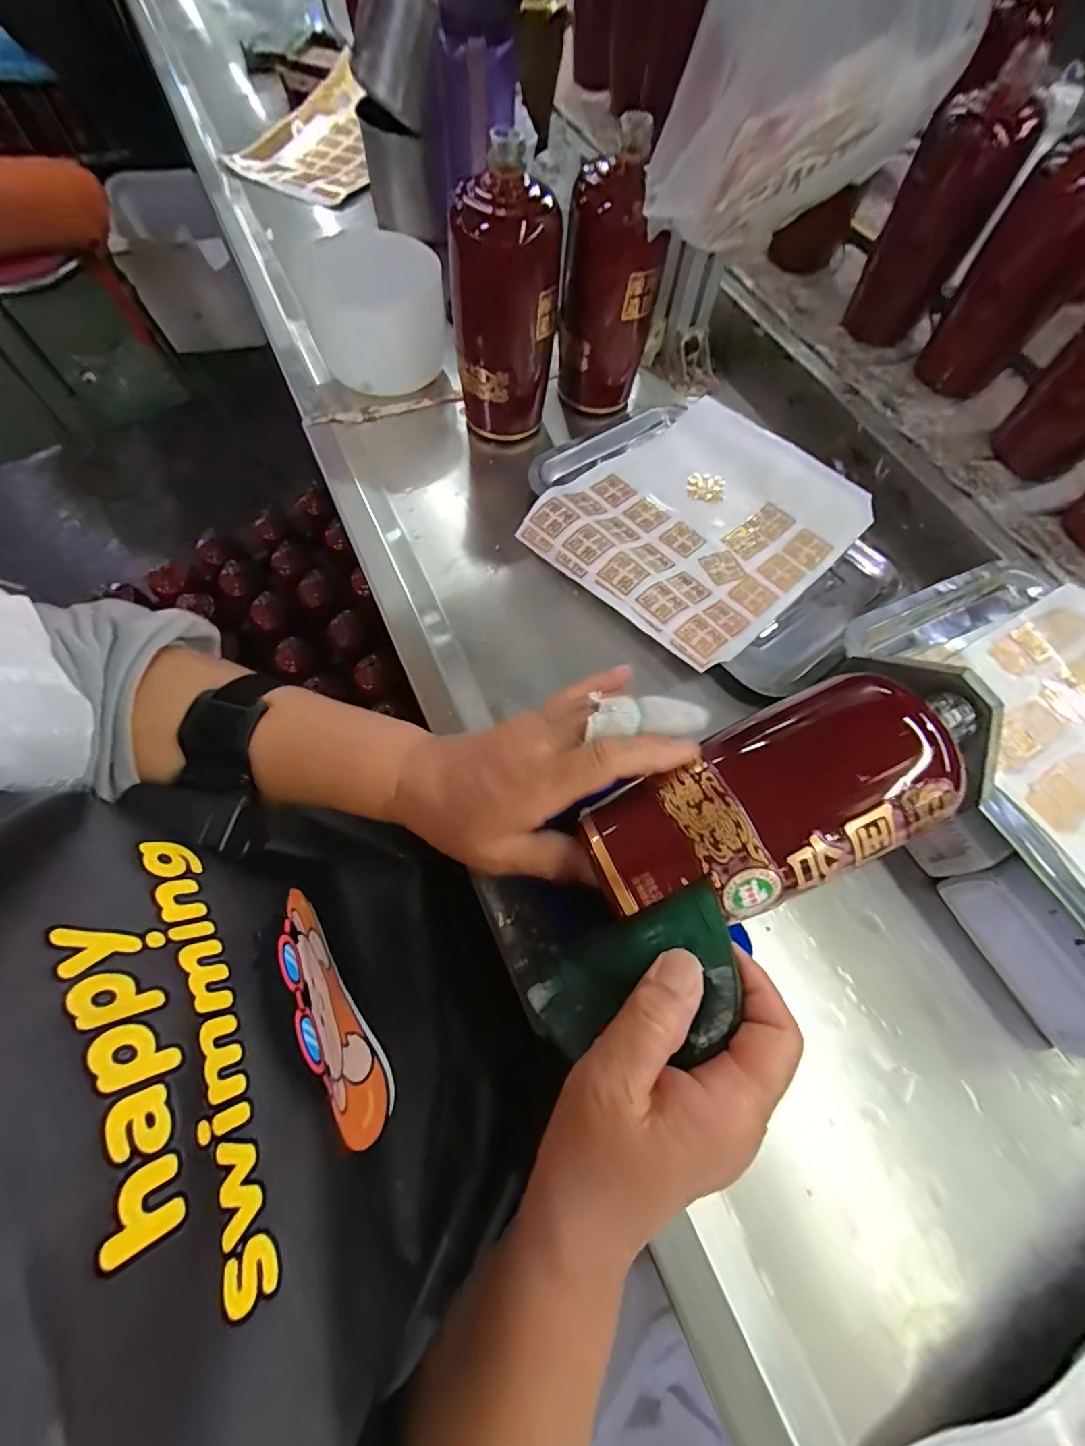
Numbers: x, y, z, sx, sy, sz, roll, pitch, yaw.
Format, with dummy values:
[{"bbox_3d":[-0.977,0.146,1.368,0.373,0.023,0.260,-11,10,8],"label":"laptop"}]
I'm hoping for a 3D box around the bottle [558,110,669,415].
[{"bbox_3d":[0.059,-0.374,0.440,0.069,0.171,0.065,-32,71,-15],"label":"bottle"}]

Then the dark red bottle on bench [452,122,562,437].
[{"bbox_3d":[-0.030,-0.335,0.419,0.086,0.173,0.072,-4,67,-4],"label":"dark red bottle on bench"}]

